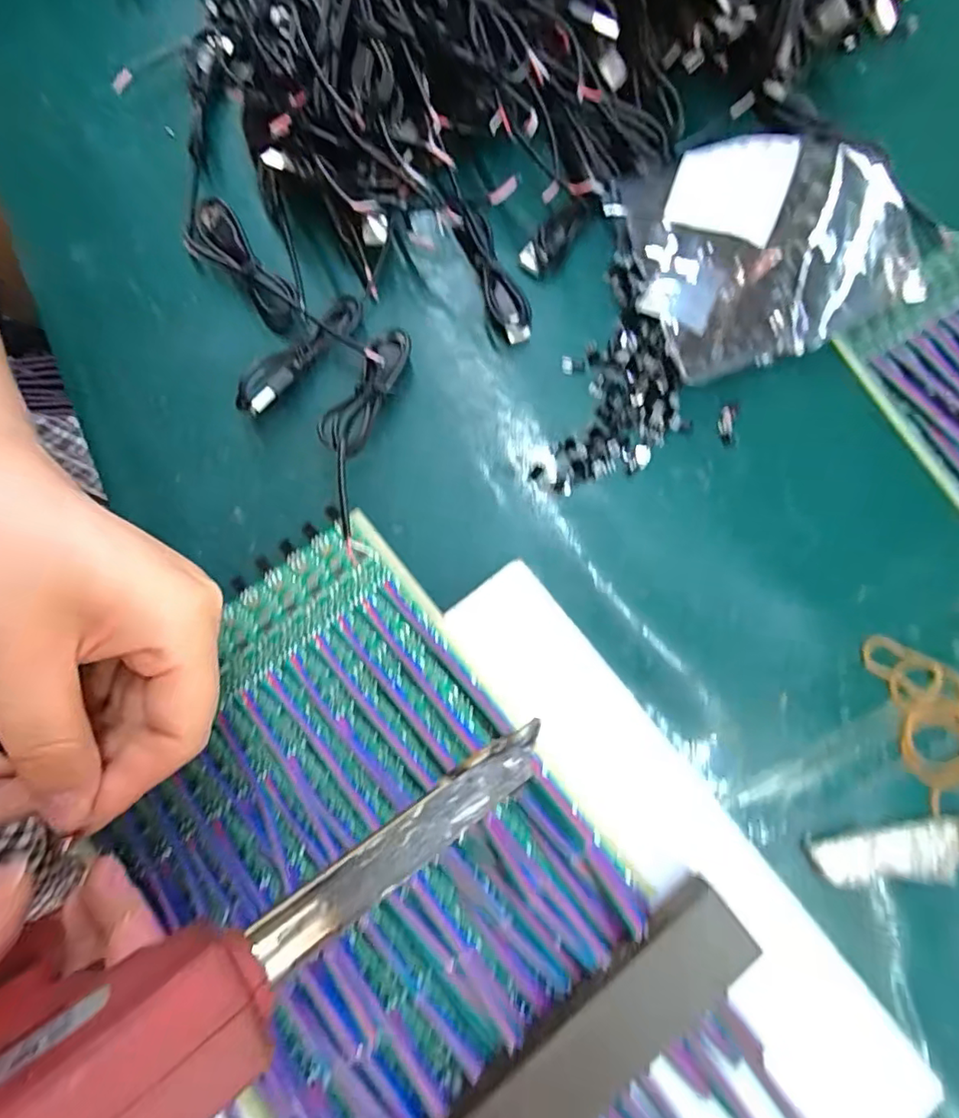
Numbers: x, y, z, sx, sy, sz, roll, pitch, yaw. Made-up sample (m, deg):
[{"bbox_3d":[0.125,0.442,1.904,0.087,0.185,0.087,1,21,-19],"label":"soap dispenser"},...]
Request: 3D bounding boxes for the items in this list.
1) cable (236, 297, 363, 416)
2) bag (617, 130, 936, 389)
[{"bbox_3d":[-0.091,-0.105,0.287,0.020,0.018,0.080,40,82,7],"label":"cable"},{"bbox_3d":[0.146,-0.160,0.285,0.128,0.044,0.115,-16,80,-3],"label":"bag"}]

